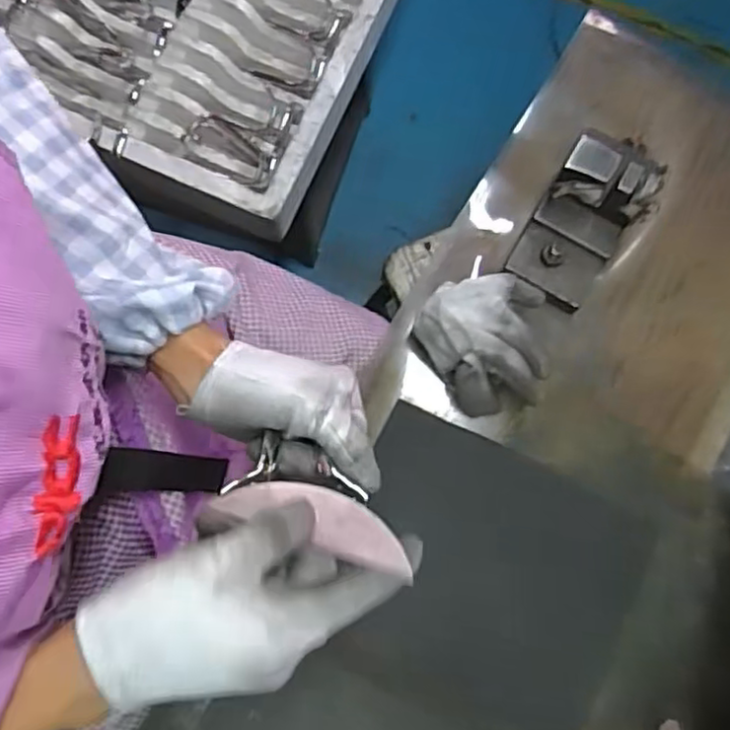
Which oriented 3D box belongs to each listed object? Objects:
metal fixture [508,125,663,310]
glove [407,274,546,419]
[{"bbox_3d":[0.151,-0.098,0.486,0.069,0.080,0.094,30,80,5],"label":"metal fixture"},{"bbox_3d":[0.077,-0.013,0.473,0.081,0.064,0.089,-7,79,-2],"label":"glove"}]

